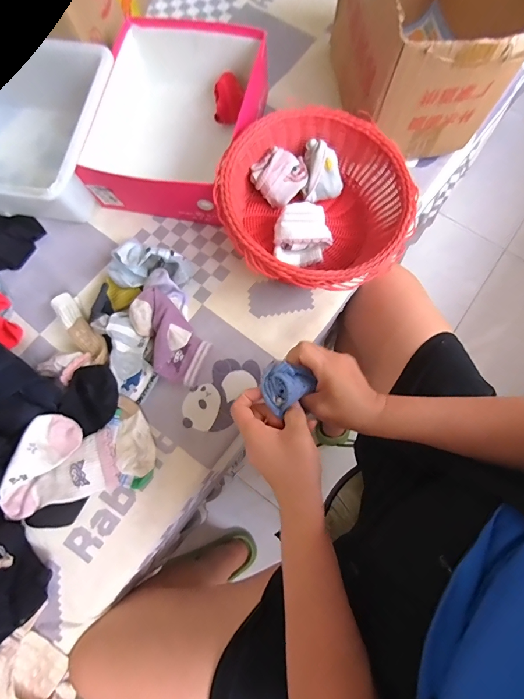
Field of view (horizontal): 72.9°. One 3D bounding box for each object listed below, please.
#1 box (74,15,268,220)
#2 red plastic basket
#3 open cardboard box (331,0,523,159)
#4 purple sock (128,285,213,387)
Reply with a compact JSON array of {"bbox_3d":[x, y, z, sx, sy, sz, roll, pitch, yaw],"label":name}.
[{"bbox_3d":[-0.134,-0.383,0.593,0.247,0.093,0.320,8,75,3],"label":"box"},{"bbox_3d":[0.081,-0.211,0.542,0.276,0.114,0.270,0,75,1],"label":"red plastic basket"},{"bbox_3d":[0.243,-0.496,0.559,0.202,0.206,0.324,-4,75,0],"label":"open cardboard box"},{"bbox_3d":[-0.141,-0.017,0.531,0.082,0.046,0.144,-44,78,-10],"label":"purple sock"}]

